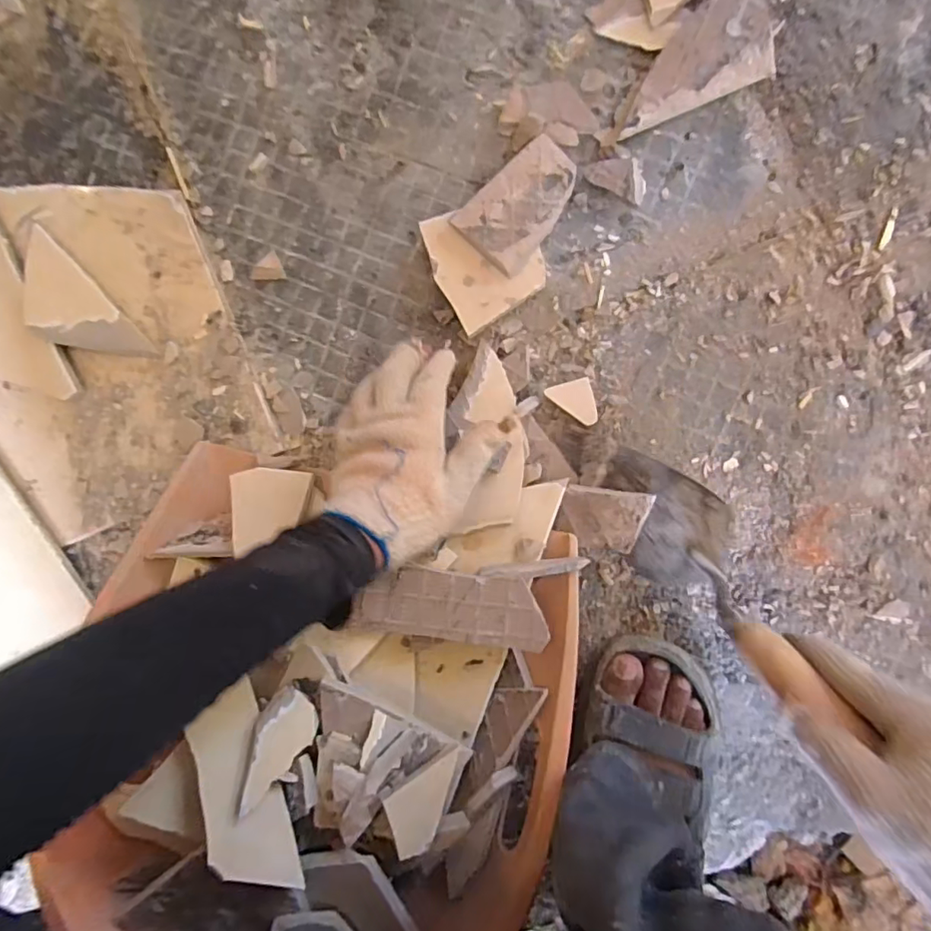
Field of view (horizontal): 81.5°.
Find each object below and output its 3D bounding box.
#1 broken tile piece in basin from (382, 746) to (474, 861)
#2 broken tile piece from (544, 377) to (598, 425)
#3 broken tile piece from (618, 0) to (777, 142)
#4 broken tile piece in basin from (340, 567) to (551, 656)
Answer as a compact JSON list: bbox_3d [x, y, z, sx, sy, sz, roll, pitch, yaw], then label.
[{"bbox_3d":[-0.020,0.230,0.367,0.067,0.004,0.046,-26,95,-20],"label":"broken tile piece in basin"},{"bbox_3d":[0.093,-0.053,0.470,0.038,0.011,0.040,-15,91,10],"label":"broken tile piece"},{"bbox_3d":[0.184,-0.329,0.437,0.132,0.015,0.075,-19,90,10],"label":"broken tile piece"},{"bbox_3d":[-0.009,0.111,0.422,0.148,0.006,0.054,7,94,-4],"label":"broken tile piece in basin"}]

